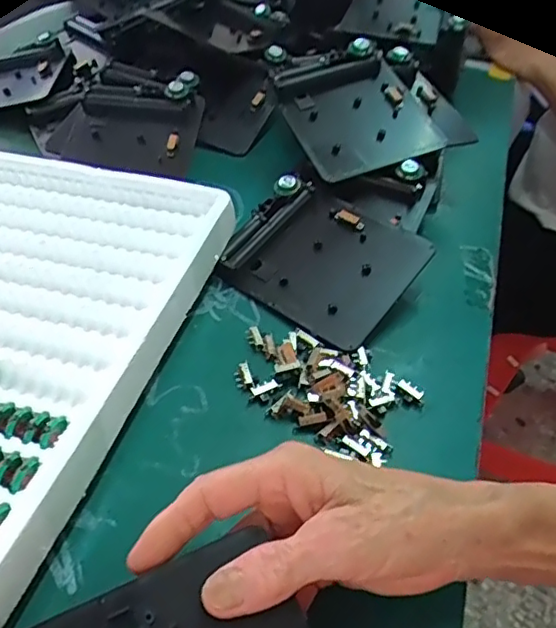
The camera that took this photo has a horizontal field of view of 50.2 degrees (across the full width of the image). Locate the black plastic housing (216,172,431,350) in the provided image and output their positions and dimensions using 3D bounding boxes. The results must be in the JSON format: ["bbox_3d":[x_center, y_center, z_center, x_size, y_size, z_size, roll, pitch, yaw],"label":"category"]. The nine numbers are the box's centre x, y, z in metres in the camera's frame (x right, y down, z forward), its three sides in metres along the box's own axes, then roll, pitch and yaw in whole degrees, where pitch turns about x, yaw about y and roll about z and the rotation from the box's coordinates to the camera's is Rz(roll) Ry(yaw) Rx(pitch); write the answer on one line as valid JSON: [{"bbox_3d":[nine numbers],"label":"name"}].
[{"bbox_3d":[0.034,-0.043,0.428,0.123,0.038,0.108,31,50,24],"label":"black plastic housing"}]

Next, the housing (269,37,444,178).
[{"bbox_3d":[0.068,-0.170,0.492,0.114,0.026,0.135,-18,64,-12],"label":"housing"}]

